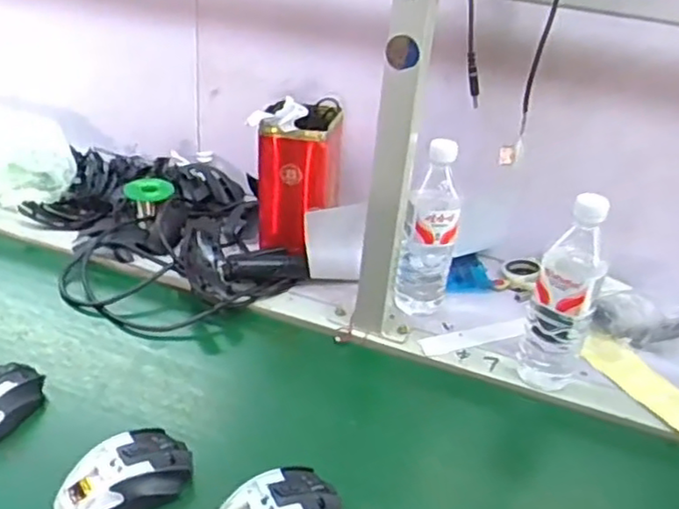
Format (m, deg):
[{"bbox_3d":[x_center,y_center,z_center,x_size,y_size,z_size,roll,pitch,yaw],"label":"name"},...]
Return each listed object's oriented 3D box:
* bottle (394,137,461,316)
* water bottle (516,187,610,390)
[{"bbox_3d":[0.118,-0.030,0.858,0.060,0.230,0.061,14,31,14],"label":"bottle"},{"bbox_3d":[0.247,0.047,0.742,0.067,0.237,0.062,18,31,19],"label":"water bottle"}]

